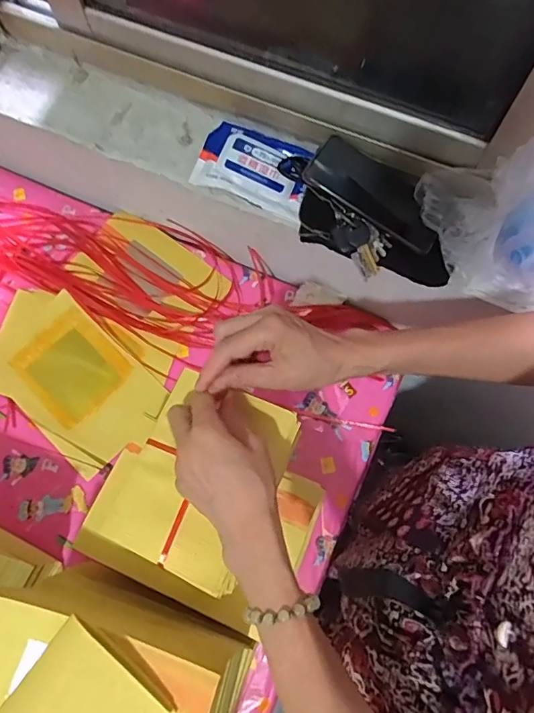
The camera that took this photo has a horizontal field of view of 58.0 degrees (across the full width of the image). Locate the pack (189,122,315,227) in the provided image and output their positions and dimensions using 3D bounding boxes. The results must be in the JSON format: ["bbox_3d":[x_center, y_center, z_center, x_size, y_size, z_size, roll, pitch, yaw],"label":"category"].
[{"bbox_3d":[-0.016,-0.241,0.611,0.151,0.028,0.094,22,74,8],"label":"pack"}]

